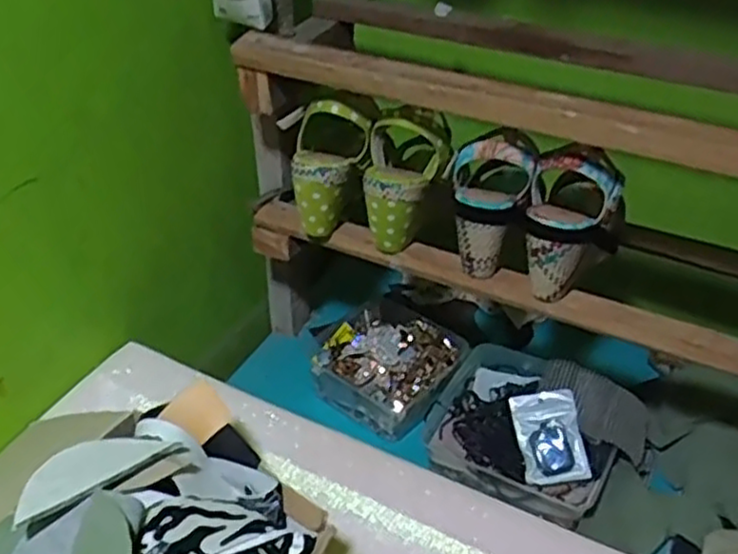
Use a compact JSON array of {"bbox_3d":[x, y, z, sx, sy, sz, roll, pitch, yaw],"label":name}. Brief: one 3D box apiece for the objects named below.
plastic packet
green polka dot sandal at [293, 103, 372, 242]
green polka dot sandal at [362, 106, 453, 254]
[{"bbox_3d":[0.199,0.175,0.815,0.069,0.016,0.097,-11,68,8],"label":"plastic packet"},{"bbox_3d":[-0.046,-0.121,0.792,0.072,0.151,0.093,12,42,-13],"label":"green polka dot sandal"},{"bbox_3d":[0.024,-0.099,0.757,0.087,0.152,0.068,27,20,28],"label":"green polka dot sandal"}]

